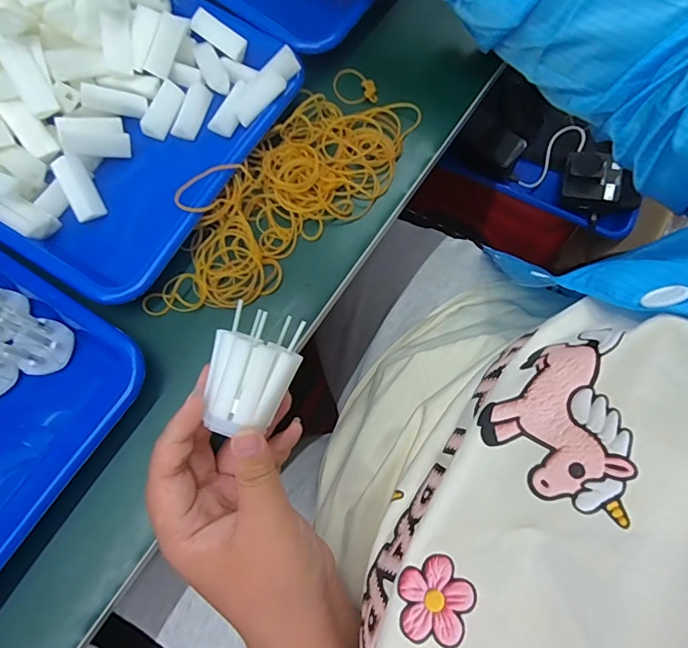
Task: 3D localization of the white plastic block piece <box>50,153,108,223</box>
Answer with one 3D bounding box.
[{"bbox_3d":[-0.197,-0.100,0.343,0.021,0.010,0.047,-24,106,-8],"label":"white plastic block piece"}]

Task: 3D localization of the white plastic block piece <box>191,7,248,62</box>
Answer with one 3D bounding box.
[{"bbox_3d":[-0.101,-0.234,0.375,0.047,0.010,0.017,33,76,-9],"label":"white plastic block piece"}]

